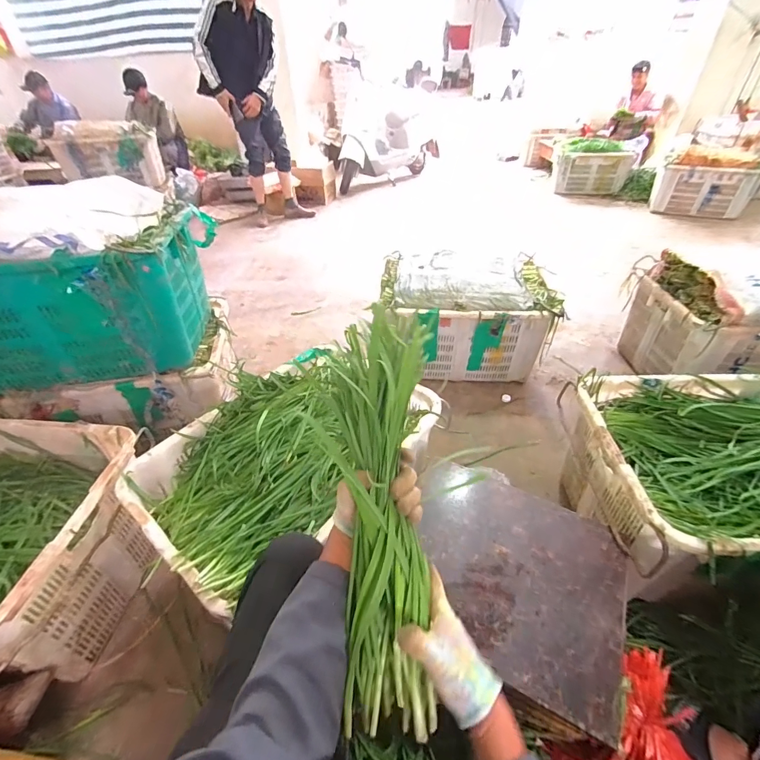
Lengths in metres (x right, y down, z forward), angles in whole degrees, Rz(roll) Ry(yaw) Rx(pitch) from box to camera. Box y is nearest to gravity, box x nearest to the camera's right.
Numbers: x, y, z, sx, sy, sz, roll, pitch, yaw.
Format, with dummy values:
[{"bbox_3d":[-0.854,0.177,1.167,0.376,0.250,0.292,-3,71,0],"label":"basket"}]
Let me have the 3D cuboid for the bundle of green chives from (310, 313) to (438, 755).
[{"bbox_3d":[-0.005,0.148,0.464,0.131,0.070,0.458,-3,77,0],"label":"bundle of green chives"}]

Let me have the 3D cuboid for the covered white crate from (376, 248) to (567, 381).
[{"bbox_3d":[0.334,-0.266,1.588,0.634,0.382,0.432,1,40,5],"label":"covered white crate"}]

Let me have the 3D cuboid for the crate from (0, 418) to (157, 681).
[{"bbox_3d":[-0.943,0.390,0.903,0.720,0.346,0.486,2,40,6],"label":"crate"}]

